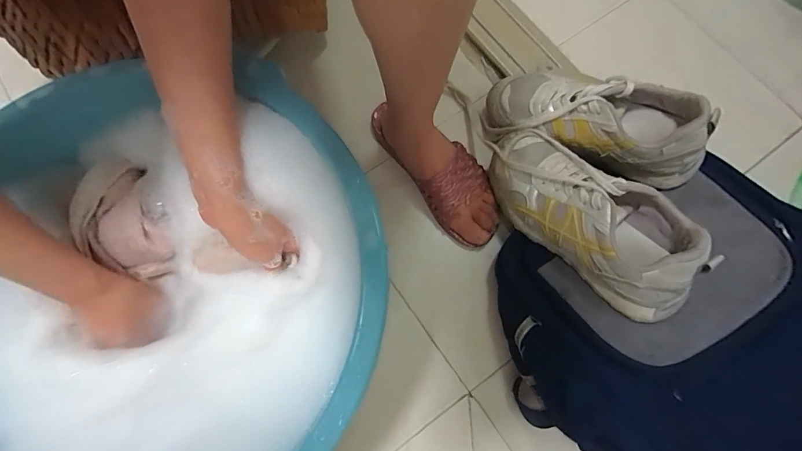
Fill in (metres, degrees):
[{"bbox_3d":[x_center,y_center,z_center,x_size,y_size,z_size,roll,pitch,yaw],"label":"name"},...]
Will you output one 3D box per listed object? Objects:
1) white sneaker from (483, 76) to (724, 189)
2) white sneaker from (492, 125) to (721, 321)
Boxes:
[{"bbox_3d":[0.222,-0.126,0.460,0.249,0.096,0.095,25,75,26],"label":"white sneaker"},{"bbox_3d":[0.198,-0.018,0.413,0.095,0.090,0.239,-37,61,-10],"label":"white sneaker"}]

